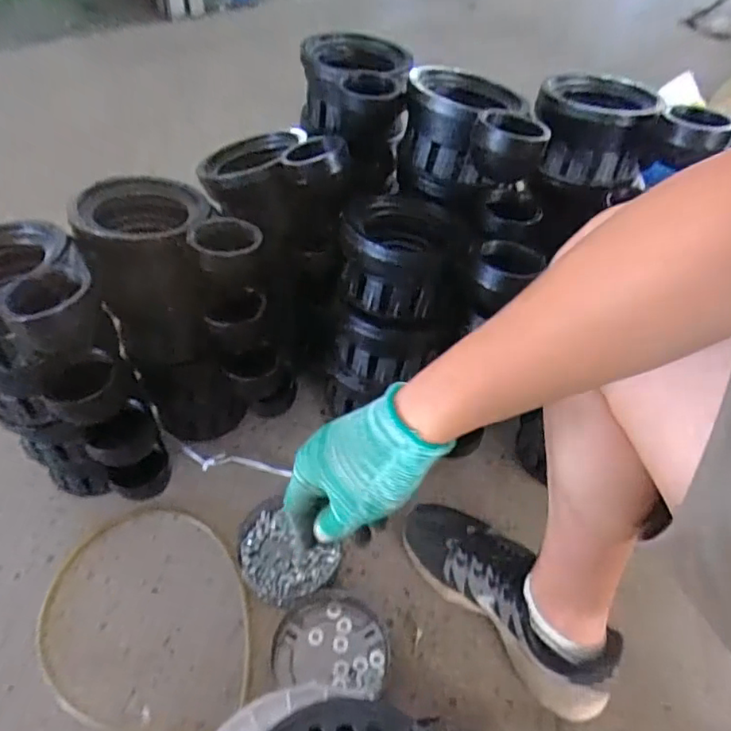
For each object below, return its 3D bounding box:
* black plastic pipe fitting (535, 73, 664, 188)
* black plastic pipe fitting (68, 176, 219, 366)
[{"bbox_3d":[0.278,-0.296,0.676,0.146,0.088,0.142,7,48,3],"label":"black plastic pipe fitting"},{"bbox_3d":[-0.243,-0.113,0.650,0.143,0.176,0.158,-5,48,-9],"label":"black plastic pipe fitting"}]

